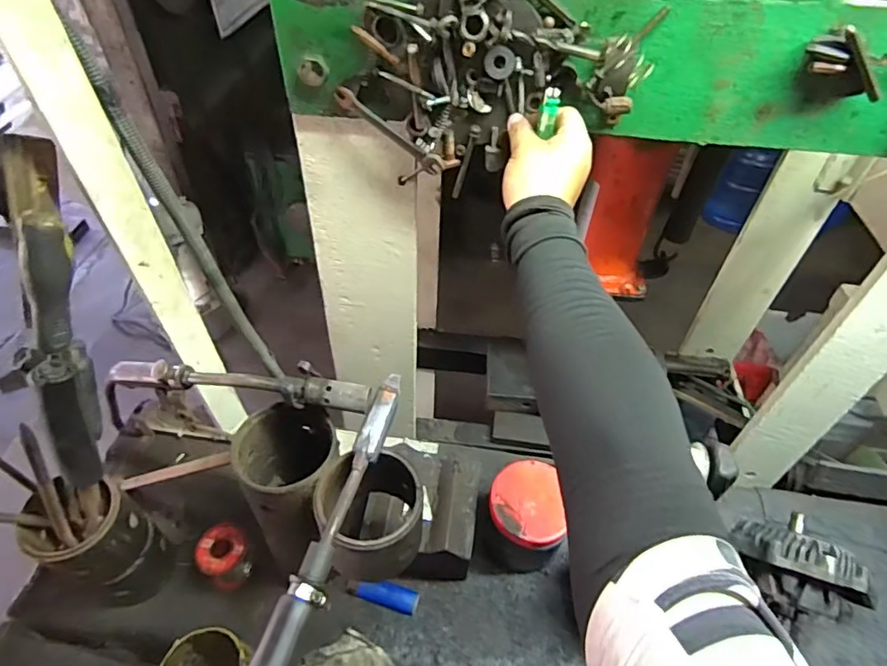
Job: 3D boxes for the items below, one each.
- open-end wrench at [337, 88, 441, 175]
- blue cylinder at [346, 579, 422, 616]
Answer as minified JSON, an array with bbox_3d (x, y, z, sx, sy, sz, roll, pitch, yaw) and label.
[{"bbox_3d":[-0.050,-0.191,0.510,0.115,0.022,0.011,34,49,-12],"label":"open-end wrench"},{"bbox_3d":[-0.068,0.288,0.593,0.080,0.026,0.023,10,49,6],"label":"blue cylinder"}]

